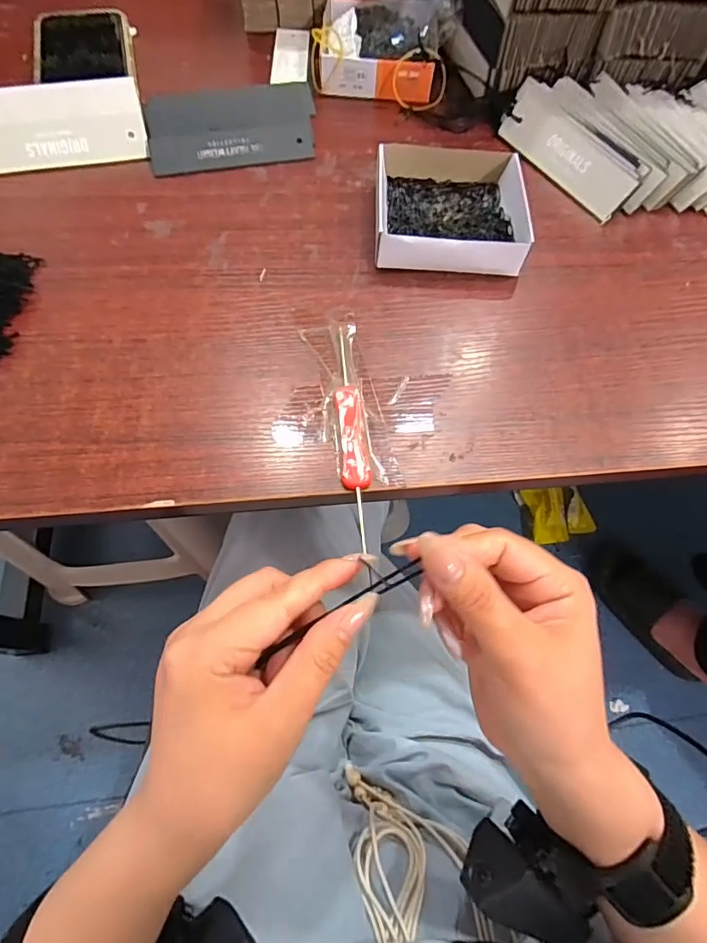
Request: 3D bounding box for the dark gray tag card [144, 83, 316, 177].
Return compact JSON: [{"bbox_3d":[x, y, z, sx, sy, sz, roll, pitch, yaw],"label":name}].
[{"bbox_3d":[-0.096,-0.282,0.388,0.136,0.021,0.083,-12,65,-7],"label":"dark gray tag card"}]

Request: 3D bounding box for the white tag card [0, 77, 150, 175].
[{"bbox_3d":[-0.224,-0.262,0.361,0.124,0.010,0.061,-12,97,-12],"label":"white tag card"}]

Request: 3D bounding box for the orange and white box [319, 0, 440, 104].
[{"bbox_3d":[0.022,-0.379,0.428,0.106,0.037,0.114,8,64,2],"label":"orange and white box"}]

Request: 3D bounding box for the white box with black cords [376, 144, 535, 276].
[{"bbox_3d":[0.069,-0.193,0.348,0.103,0.028,0.111,0,64,-1],"label":"white box with black cords"}]

